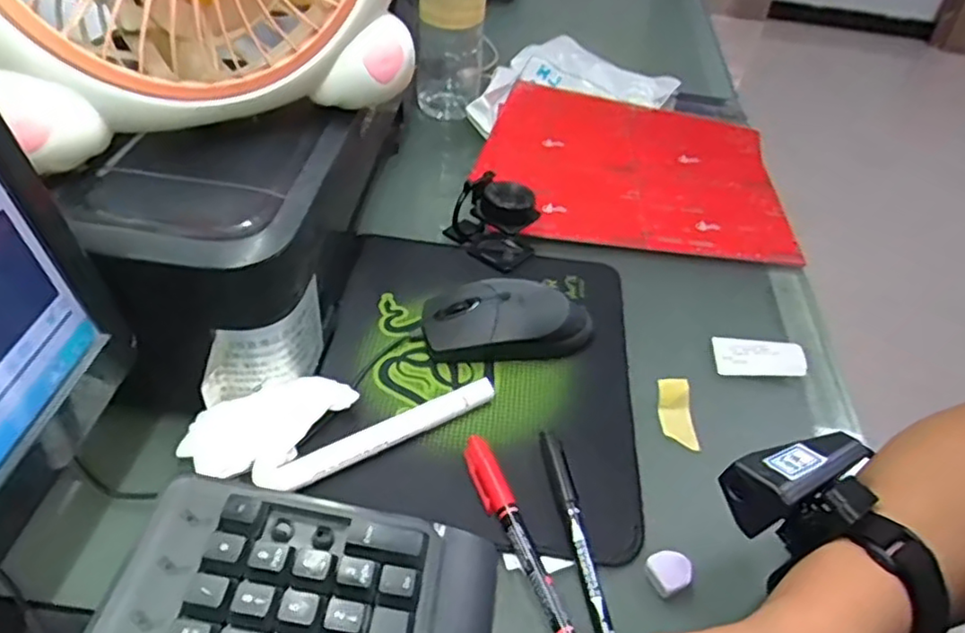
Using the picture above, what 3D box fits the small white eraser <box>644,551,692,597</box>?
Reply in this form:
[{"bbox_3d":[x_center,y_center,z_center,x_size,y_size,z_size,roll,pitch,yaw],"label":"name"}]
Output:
[{"bbox_3d":[0.093,0.127,0.328,0.019,0.011,0.019,3,43,-3],"label":"small white eraser"}]

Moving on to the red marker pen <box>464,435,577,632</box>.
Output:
[{"bbox_3d":[0.020,0.114,0.327,0.014,0.011,0.132,-14,46,-20],"label":"red marker pen"}]

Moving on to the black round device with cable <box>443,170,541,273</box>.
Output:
[{"bbox_3d":[0.009,-0.077,0.502,0.064,0.051,0.044,31,48,25],"label":"black round device with cable"}]

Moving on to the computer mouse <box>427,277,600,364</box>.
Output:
[{"bbox_3d":[0.017,0.004,0.431,0.109,0.035,0.053,8,42,2],"label":"computer mouse"}]

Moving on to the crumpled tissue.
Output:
[{"bbox_3d":[-0.114,0.057,0.358,0.090,0.025,0.037,-16,47,-23],"label":"crumpled tissue"}]

